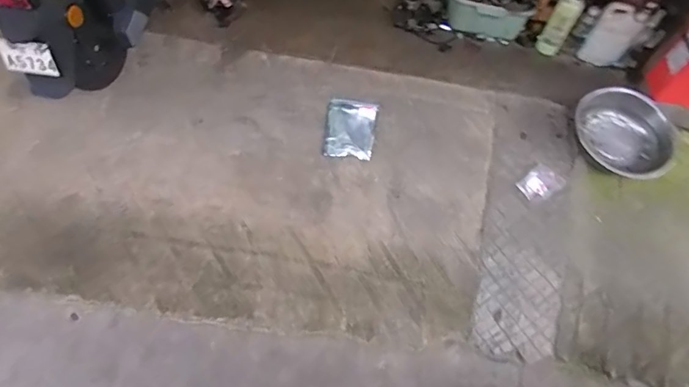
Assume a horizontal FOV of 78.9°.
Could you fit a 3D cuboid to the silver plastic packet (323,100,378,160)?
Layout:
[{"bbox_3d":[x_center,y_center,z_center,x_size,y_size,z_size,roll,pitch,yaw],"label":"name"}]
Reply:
[{"bbox_3d":[0.020,-0.238,1.518,0.173,0.020,0.241,7,60,1],"label":"silver plastic packet"}]

